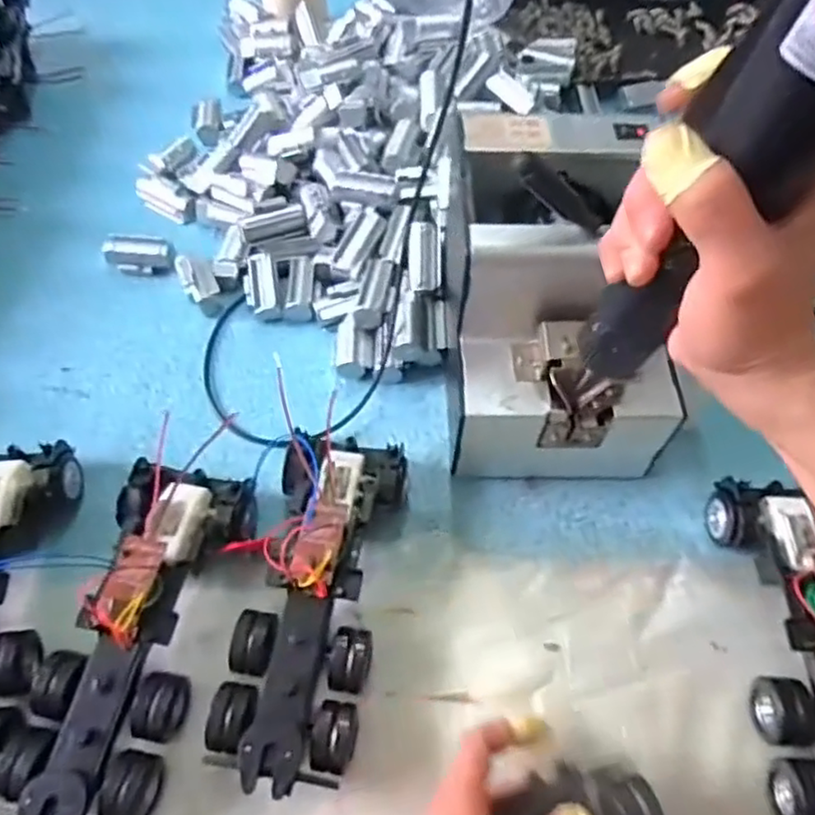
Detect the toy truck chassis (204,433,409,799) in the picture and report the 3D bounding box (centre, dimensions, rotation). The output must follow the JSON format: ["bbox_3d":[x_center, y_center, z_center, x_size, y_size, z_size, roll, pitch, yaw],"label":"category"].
[{"bbox_3d":[-0.050,0.100,0.363,0.074,0.056,0.191,9,57,4],"label":"toy truck chassis"}]

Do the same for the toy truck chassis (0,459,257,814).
[{"bbox_3d":[-0.149,0.116,0.350,0.081,0.054,0.195,11,57,6],"label":"toy truck chassis"}]

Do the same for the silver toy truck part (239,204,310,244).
[{"bbox_3d":[-0.103,-0.141,0.509,0.050,0.013,0.020,-17,60,-11],"label":"silver toy truck part"}]

